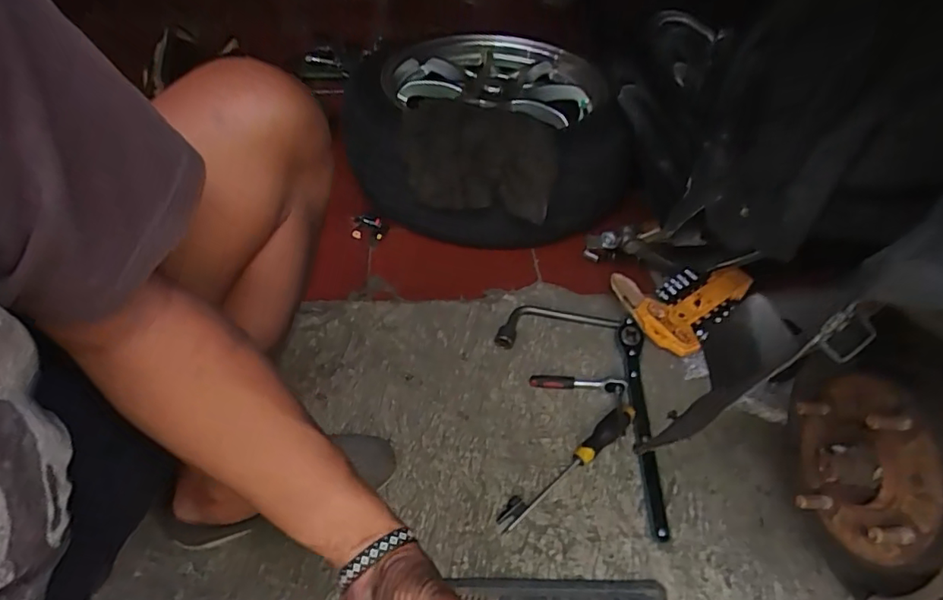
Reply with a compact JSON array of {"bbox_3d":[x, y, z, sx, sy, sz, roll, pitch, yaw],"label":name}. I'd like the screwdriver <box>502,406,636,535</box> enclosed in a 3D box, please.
[{"bbox_3d":[0.141,0.228,0.744,0.032,0.026,0.247,36,53,28],"label":"screwdriver"}]

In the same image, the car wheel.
[{"bbox_3d":[0.050,-0.350,1.083,0.488,0.223,0.563,12,45,8],"label":"car wheel"}]

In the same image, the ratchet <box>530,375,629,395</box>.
[{"bbox_3d":[0.160,0.127,0.827,0.142,0.017,0.020,7,45,3],"label":"ratchet"}]

